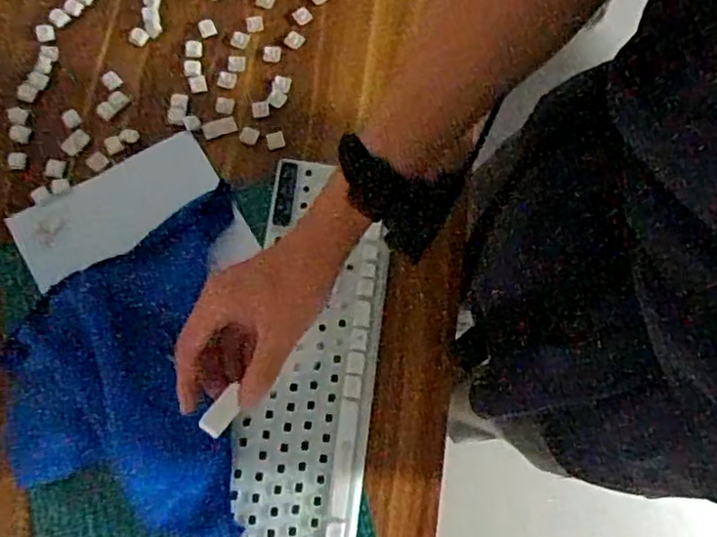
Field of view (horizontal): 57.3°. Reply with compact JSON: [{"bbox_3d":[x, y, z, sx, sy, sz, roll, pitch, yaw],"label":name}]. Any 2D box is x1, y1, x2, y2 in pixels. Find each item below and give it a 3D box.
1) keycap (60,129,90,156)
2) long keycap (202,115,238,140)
[{"bbox_3d":[-0.300,-0.134,0.696,0.019,0.005,0.030,43,77,8],"label":"keycap"},{"bbox_3d":[-0.150,-0.153,0.707,0.036,0.004,0.020,-21,78,-9],"label":"long keycap"}]

